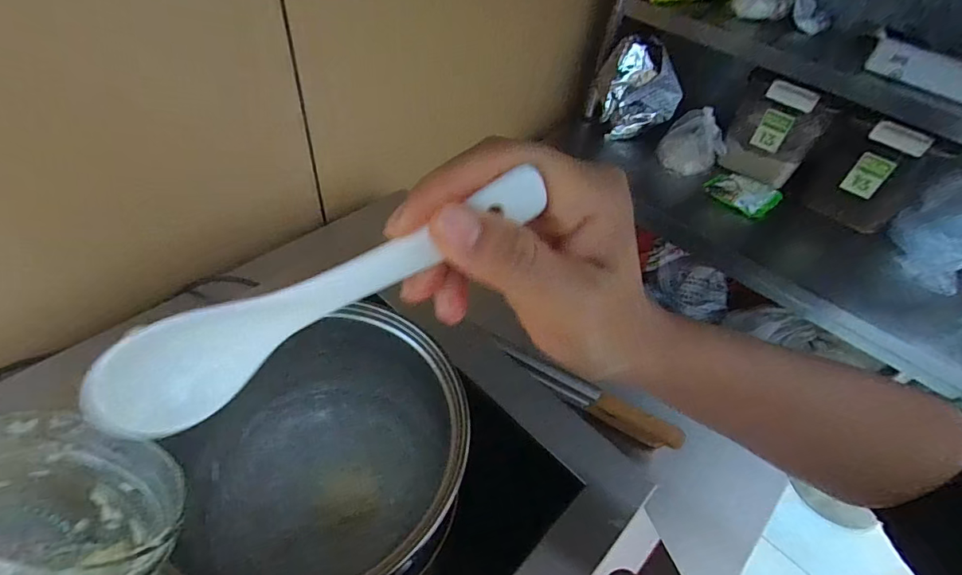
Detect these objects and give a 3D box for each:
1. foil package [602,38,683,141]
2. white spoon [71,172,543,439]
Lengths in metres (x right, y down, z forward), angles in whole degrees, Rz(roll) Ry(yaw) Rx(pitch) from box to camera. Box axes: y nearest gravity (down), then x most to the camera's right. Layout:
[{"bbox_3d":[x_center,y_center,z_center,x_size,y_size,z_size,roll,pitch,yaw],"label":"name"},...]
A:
[{"bbox_3d":[0.376,-0.475,1.187,0.204,0.225,0.076,-31,41,20],"label":"foil package"},{"bbox_3d":[-0.055,0.005,0.164,0.164,0.036,0.021,-26,51,7],"label":"white spoon"}]

